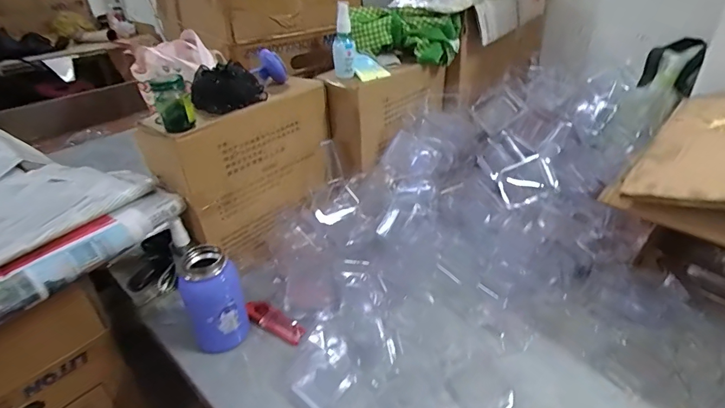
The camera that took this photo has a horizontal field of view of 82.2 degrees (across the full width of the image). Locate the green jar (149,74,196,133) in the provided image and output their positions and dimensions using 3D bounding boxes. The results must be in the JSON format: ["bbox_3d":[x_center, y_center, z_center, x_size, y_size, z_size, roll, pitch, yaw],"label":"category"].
[{"bbox_3d":[-0.246,-0.128,0.543,0.044,0.066,0.044,-17,35,-22],"label":"green jar"}]

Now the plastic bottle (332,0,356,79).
[{"bbox_3d":[-0.032,-0.274,0.705,0.039,0.114,0.039,-3,32,-1],"label":"plastic bottle"}]

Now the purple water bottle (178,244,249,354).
[{"bbox_3d":[-0.195,0.129,0.553,0.071,0.133,0.065,-13,34,-18],"label":"purple water bottle"}]

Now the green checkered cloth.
[{"bbox_3d":[0.078,-0.319,0.792,0.207,0.086,0.070,6,33,13],"label":"green checkered cloth"}]

